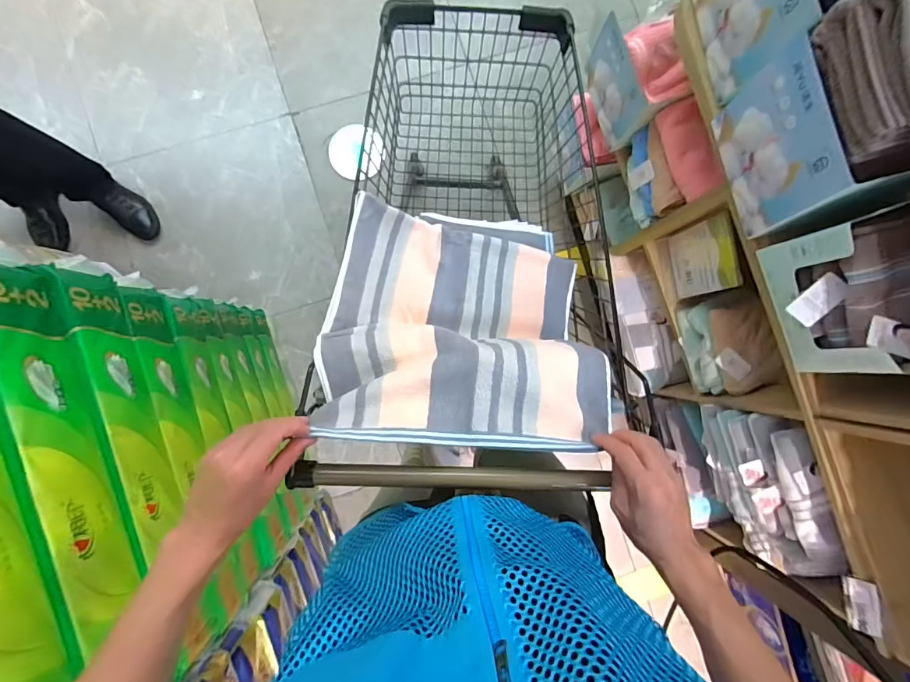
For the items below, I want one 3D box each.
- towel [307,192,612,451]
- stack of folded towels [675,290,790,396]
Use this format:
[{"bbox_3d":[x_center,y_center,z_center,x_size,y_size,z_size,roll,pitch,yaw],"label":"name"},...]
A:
[{"bbox_3d":[0.016,-0.022,0.613,0.369,0.109,0.346,6,45,-7],"label":"towel"},{"bbox_3d":[0.596,0.009,0.955,0.107,0.138,0.208,-11,85,-4],"label":"stack of folded towels"}]

